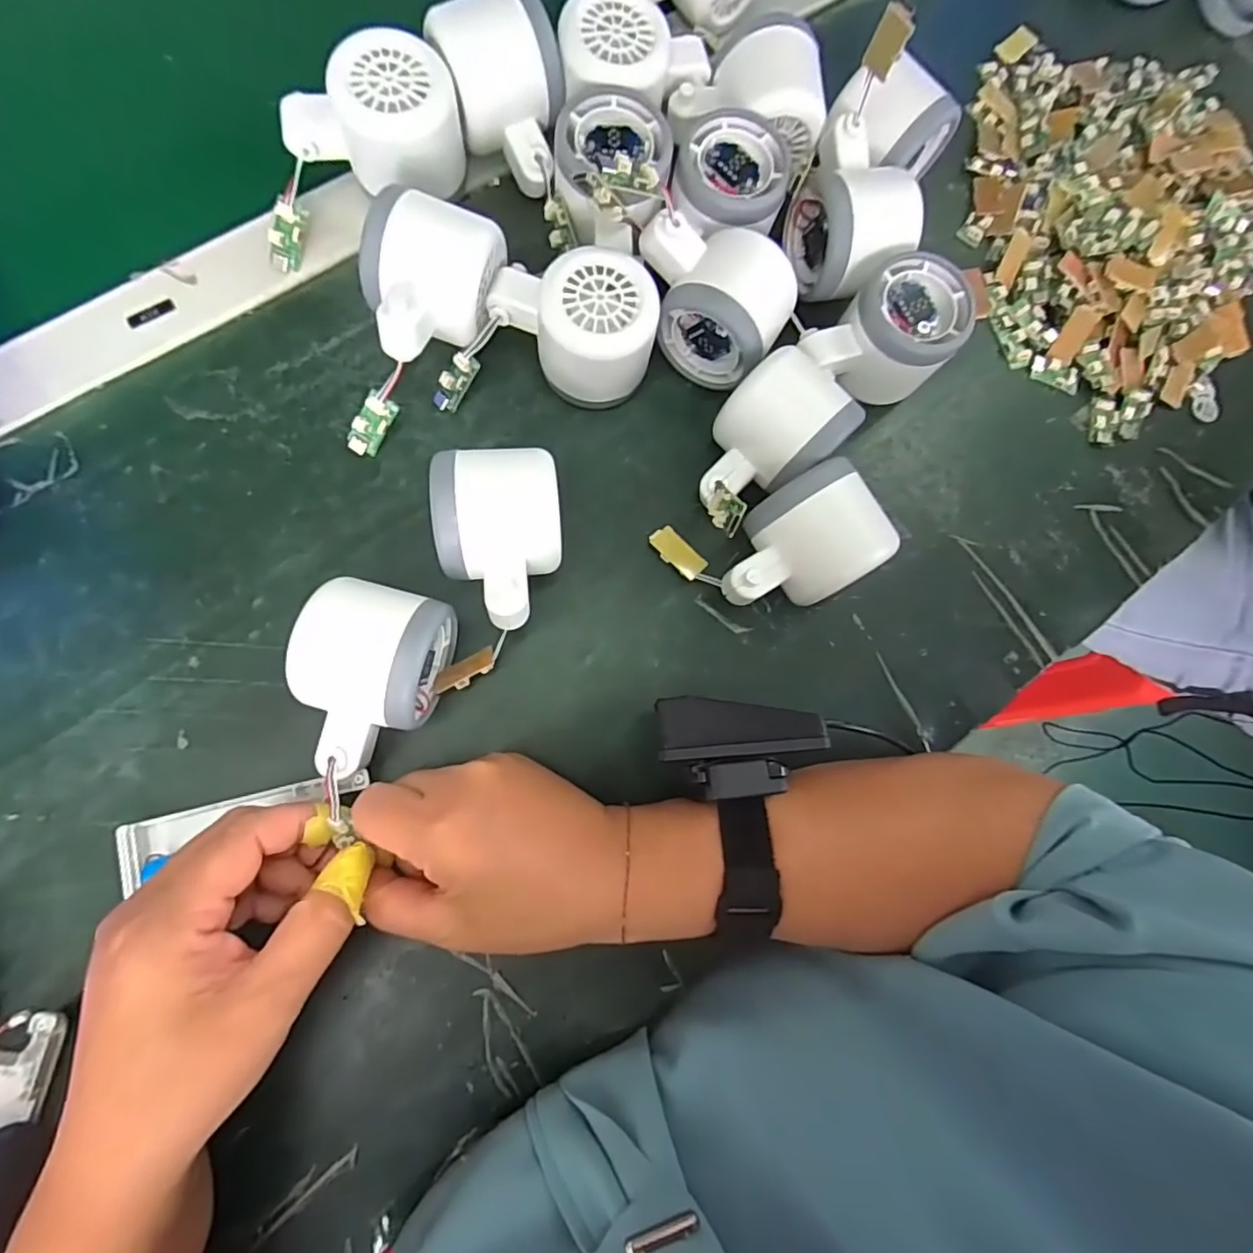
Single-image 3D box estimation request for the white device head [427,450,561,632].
[{"bbox_3d":[-0.058,-0.038,0.278,0.054,0.052,0.078,-6,82,-8],"label":"white device head"}]

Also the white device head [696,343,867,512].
[{"bbox_3d":[0.068,-0.092,0.300,0.076,0.055,0.055,-44,88,-11],"label":"white device head"}]

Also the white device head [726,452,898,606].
[{"bbox_3d":[0.083,-0.037,0.295,0.081,0.054,0.057,-32,86,-10],"label":"white device head"}]

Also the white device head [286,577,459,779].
[{"bbox_3d":[-0.114,0.023,0.259,0.055,0.047,0.080,15,83,-6],"label":"white device head"}]

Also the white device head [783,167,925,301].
[{"bbox_3d":[0.125,-0.210,0.322,0.054,0.052,0.063,-10,83,-8],"label":"white device head"}]

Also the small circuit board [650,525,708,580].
[{"bbox_3d":[0.027,-0.039,0.314,0.032,0.004,0.015,41,78,10],"label":"small circuit board"}]

